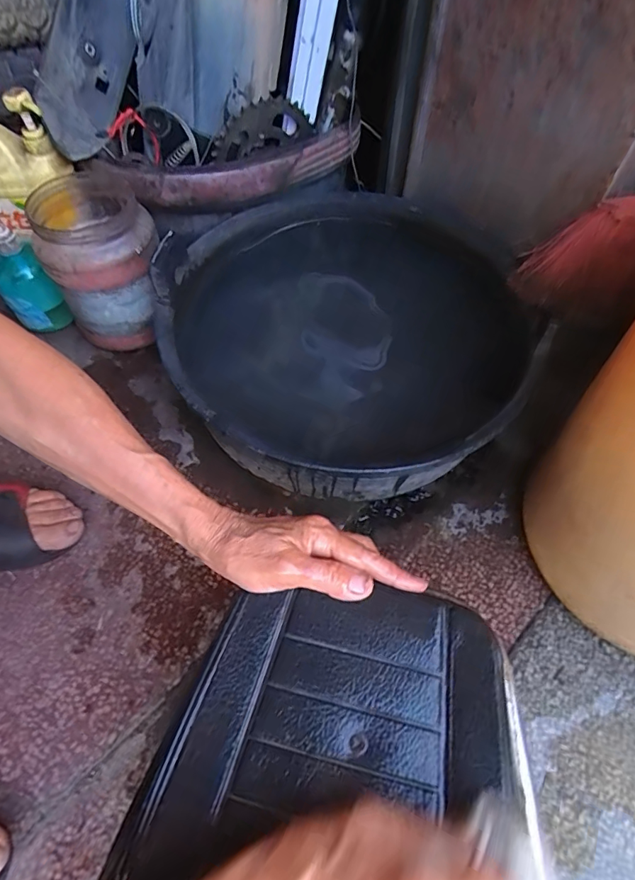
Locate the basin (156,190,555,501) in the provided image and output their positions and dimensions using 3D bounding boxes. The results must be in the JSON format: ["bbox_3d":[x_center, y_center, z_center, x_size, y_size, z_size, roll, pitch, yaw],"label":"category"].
[{"bbox_3d":[0.031,-0.131,0.573,0.429,0.148,0.436,1,58,-2],"label":"basin"}]

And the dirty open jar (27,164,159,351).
[{"bbox_3d":[-0.272,-0.230,0.593,0.131,0.158,0.147,-21,61,-14],"label":"dirty open jar"}]

